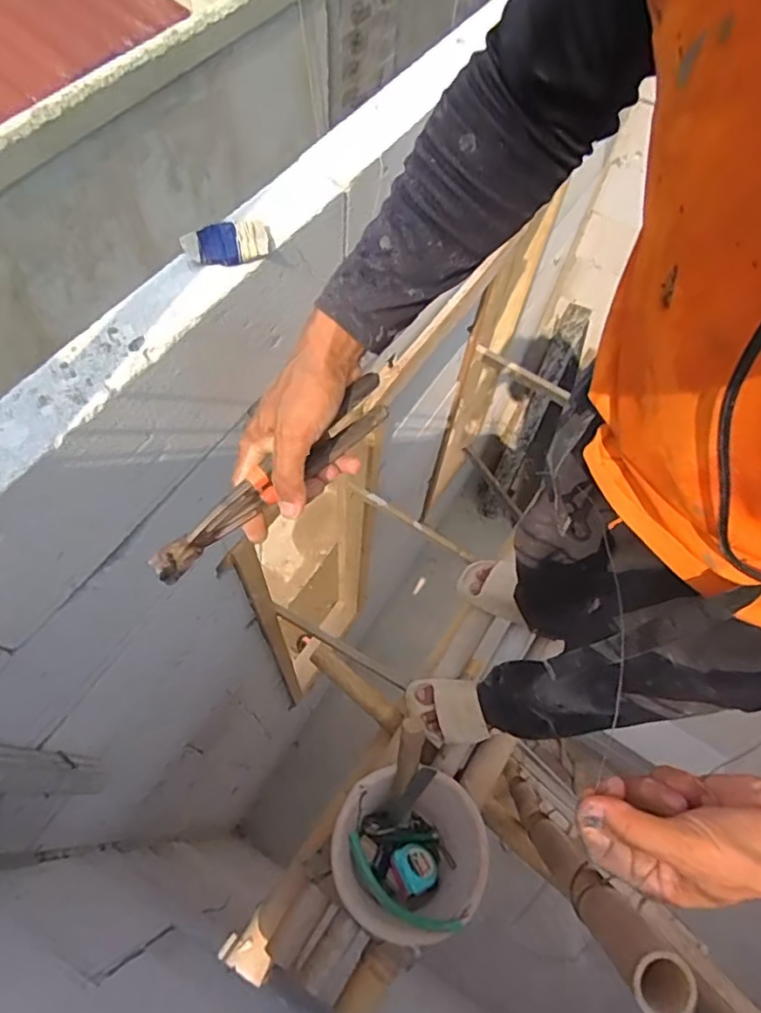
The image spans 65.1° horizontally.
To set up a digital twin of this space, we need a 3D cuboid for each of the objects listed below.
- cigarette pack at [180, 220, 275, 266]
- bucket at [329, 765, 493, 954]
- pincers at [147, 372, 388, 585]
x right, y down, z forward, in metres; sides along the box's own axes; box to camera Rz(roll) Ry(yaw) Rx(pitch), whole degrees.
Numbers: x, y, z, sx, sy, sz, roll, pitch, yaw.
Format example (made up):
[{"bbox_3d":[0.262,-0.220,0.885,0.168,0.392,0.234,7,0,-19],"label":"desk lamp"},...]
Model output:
[{"bbox_3d":[-0.158,-0.276,0.618,0.087,0.019,0.050,-19,66,-13],"label":"cigarette pack"},{"bbox_3d":[0.049,0.592,1.031,0.248,0.182,0.236,2,63,-3],"label":"bucket"},{"bbox_3d":[-0.082,-0.022,0.458,0.218,0.053,0.016,-39,71,-11],"label":"pincers"}]

